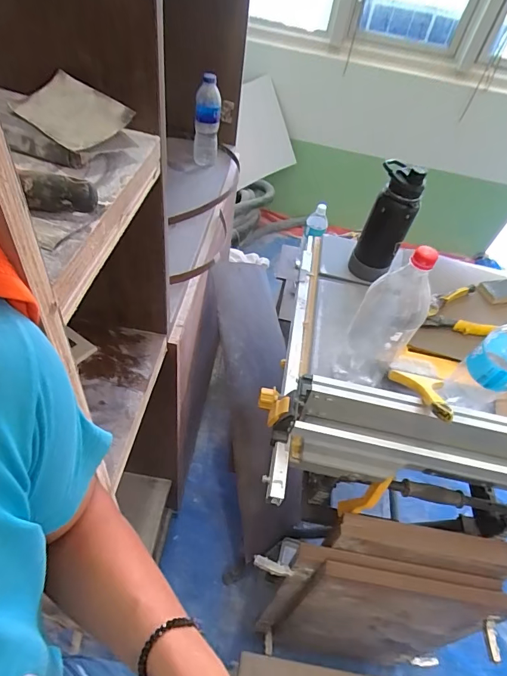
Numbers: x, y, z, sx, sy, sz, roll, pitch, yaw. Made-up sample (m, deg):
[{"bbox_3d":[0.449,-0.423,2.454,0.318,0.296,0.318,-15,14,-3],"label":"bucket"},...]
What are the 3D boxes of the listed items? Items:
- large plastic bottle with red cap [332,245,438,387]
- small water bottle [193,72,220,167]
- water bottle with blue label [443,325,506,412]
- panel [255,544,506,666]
[{"bbox_3d":[0.209,-0.026,0.645,0.096,0.297,0.097,25,53,11],"label":"large plastic bottle with red cap"},{"bbox_3d":[-0.120,-0.546,1.020,0.072,0.206,0.080,0,52,-9],"label":"small water bottle"},{"bbox_3d":[0.385,0.050,0.645,0.080,0.232,0.083,37,56,19],"label":"water bottle with blue label"},{"bbox_3d":[0.269,0.657,0.947,0.443,0.555,0.043,11,42,1],"label":"panel"}]

